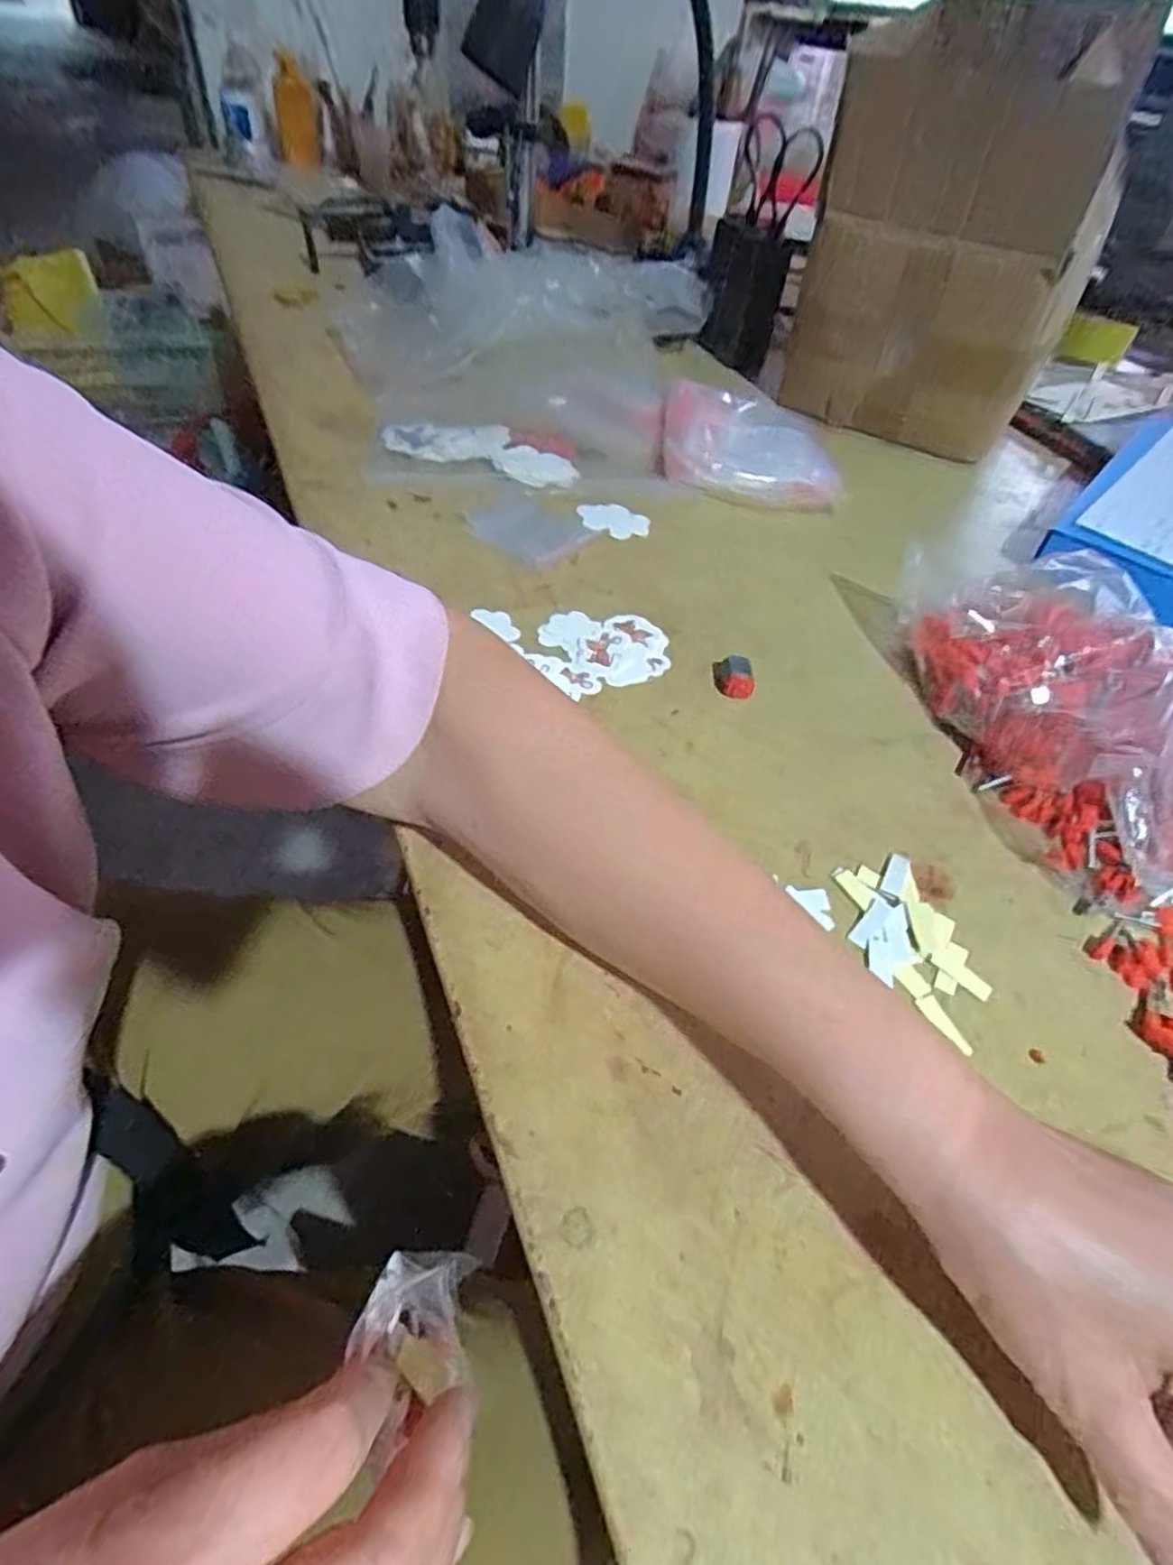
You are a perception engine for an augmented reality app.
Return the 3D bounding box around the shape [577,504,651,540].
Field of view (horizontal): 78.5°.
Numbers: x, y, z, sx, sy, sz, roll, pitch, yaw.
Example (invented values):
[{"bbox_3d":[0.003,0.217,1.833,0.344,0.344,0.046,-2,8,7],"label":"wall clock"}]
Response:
[{"bbox_3d":[0.021,-0.219,0.602,0.062,0.004,0.042,22,55,8],"label":"shape"}]

